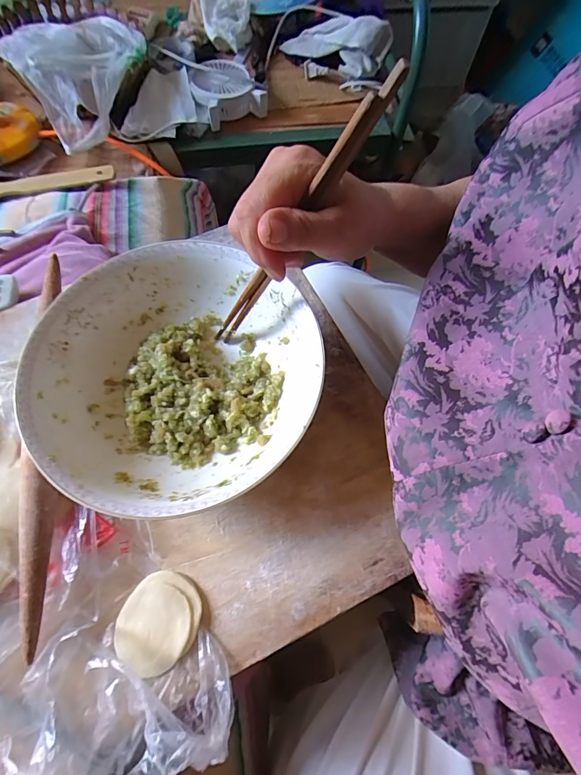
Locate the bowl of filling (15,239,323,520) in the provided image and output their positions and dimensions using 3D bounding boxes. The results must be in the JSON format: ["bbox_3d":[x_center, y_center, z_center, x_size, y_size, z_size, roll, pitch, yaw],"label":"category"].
[{"bbox_3d":[-0.088,-0.008,0.318,0.219,0.079,0.204,1,66,-2],"label":"bowl of filling"}]

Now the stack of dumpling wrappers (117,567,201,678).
[{"bbox_3d":[-0.095,0.168,0.275,0.054,0.008,0.062,32,69,11],"label":"stack of dumpling wrappers"}]

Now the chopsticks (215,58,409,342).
[{"bbox_3d":[-0.009,-0.091,0.259,0.013,0.242,0.005,15,62,-23],"label":"chopsticks"}]

